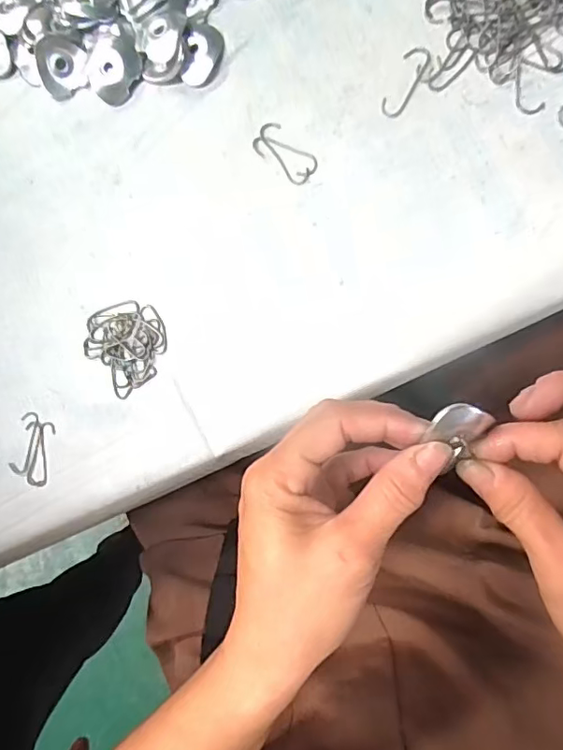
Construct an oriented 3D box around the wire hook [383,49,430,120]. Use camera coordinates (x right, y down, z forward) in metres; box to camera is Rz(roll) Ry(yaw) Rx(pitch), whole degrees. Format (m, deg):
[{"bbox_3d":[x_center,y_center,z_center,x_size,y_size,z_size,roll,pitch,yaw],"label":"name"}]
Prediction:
[{"bbox_3d":[0.075,-0.175,0.319,0.016,0.004,0.044,26,93,8],"label":"wire hook"}]

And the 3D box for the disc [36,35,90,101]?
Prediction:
[{"bbox_3d":[-0.142,-0.202,0.348,0.031,0.004,0.037,-10,102,3],"label":"disc"}]

